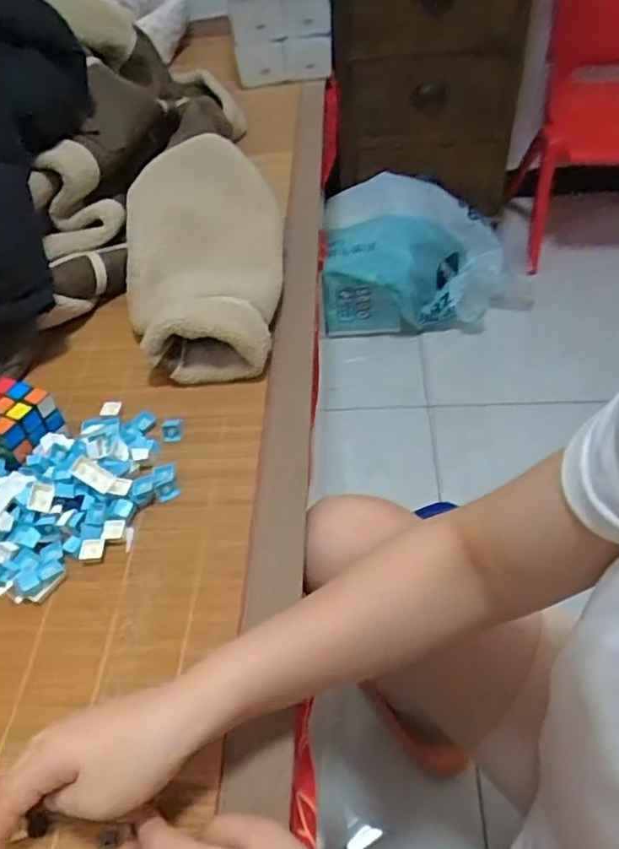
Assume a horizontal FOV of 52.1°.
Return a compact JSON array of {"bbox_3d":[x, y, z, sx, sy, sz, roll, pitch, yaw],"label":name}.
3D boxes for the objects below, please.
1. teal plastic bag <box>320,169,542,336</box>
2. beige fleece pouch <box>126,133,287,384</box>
[{"bbox_3d":[0.250,-0.379,1.401,0.464,0.198,0.326,-7,47,-1],"label":"teal plastic bag"},{"bbox_3d":[-0.125,-0.214,0.757,0.175,0.095,0.402,-4,47,2],"label":"beige fleece pouch"}]

